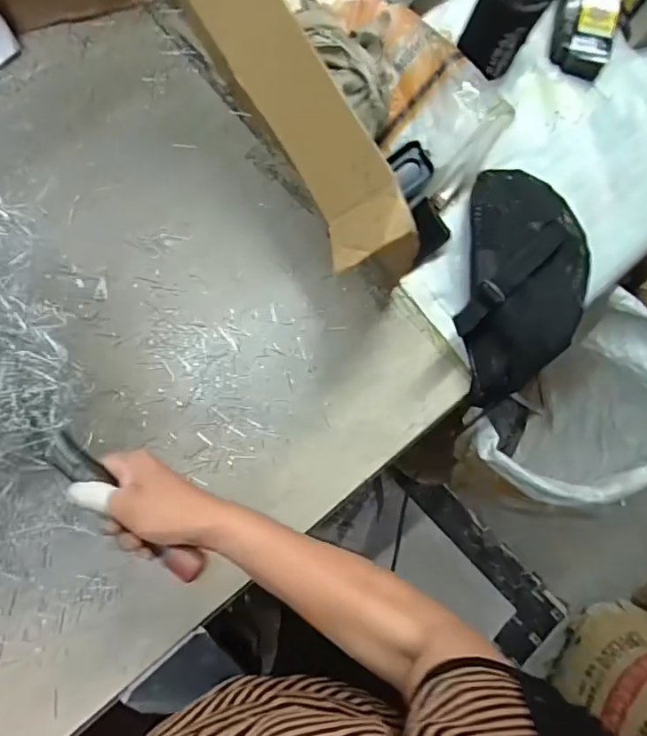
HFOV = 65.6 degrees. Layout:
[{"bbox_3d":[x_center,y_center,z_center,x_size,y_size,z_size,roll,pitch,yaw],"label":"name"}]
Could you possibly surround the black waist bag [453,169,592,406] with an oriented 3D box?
[{"bbox_3d":[0.231,-0.094,0.597,0.149,0.101,0.257,17,82,-2],"label":"black waist bag"}]

